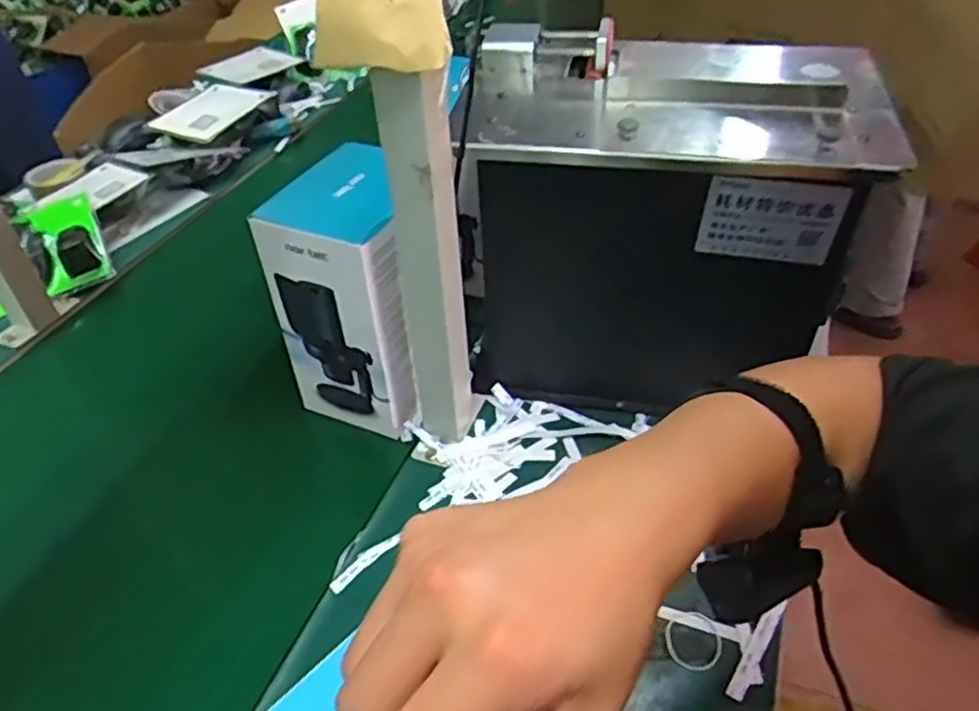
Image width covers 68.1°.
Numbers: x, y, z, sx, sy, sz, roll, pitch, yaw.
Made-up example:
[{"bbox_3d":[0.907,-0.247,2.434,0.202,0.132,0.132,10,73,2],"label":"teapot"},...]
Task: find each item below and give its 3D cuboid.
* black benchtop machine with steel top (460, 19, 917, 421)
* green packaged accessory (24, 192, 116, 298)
[{"bbox_3d":[0.154,-0.114,0.686,0.333,0.309,0.218,5,42,9],"label":"black benchtop machine with steel top"},{"bbox_3d":[-0.556,-0.152,0.954,0.084,0.050,0.170,-22,45,-20],"label":"green packaged accessory"}]

